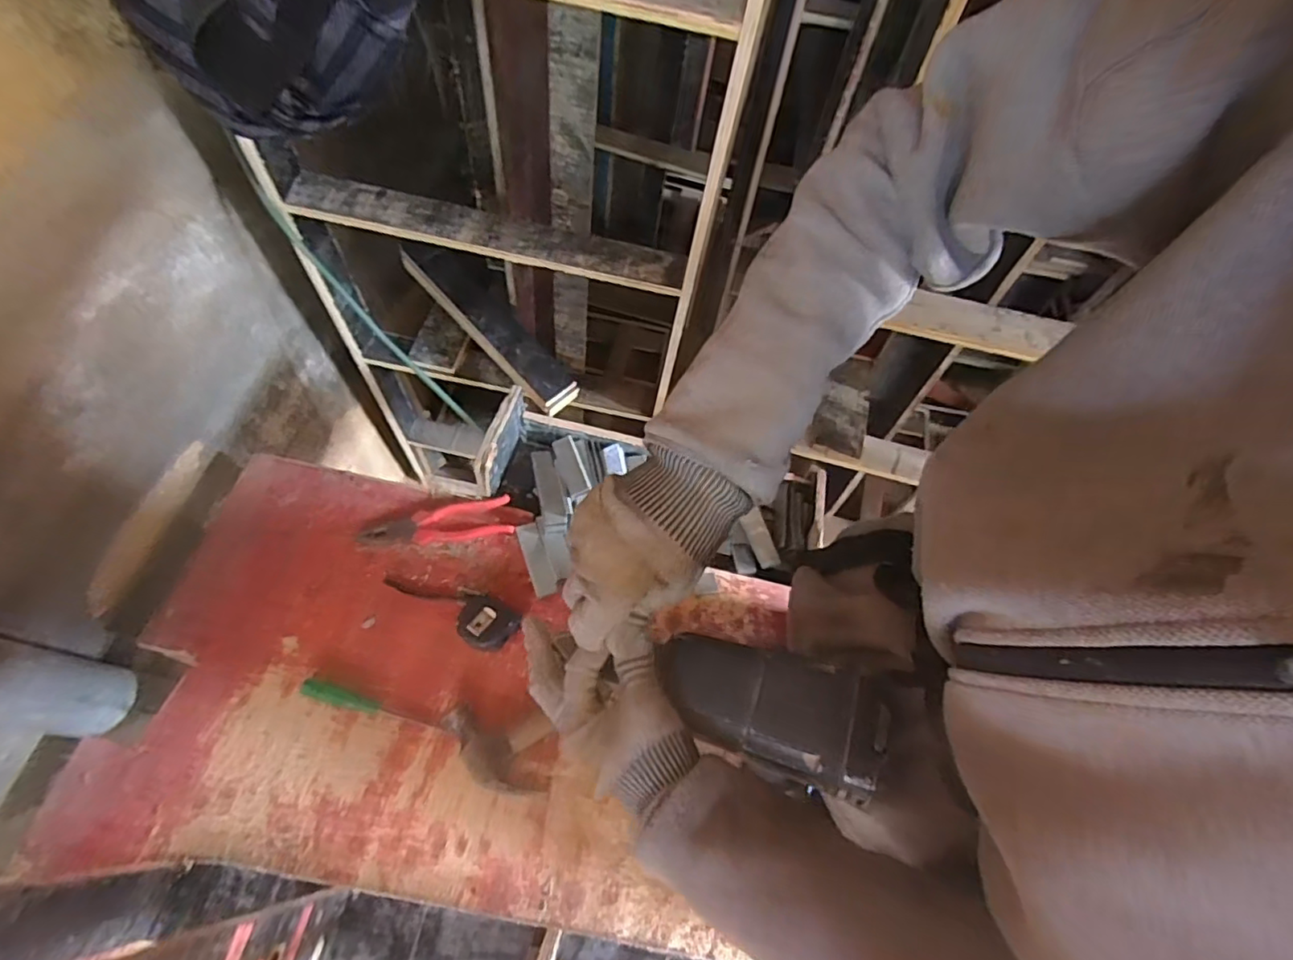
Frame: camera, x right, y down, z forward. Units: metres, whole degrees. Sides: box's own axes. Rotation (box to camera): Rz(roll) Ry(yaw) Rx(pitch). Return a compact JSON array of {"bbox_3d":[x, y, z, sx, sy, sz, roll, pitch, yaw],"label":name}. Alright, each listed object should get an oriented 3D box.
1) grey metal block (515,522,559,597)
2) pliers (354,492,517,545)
[{"bbox_3d":[-0.145,0.104,0.790,0.030,0.009,0.103,-19,65,-13],"label":"grey metal block"},{"bbox_3d":[-0.281,0.059,0.799,0.192,0.019,0.051,-9,64,-9],"label":"pliers"}]

